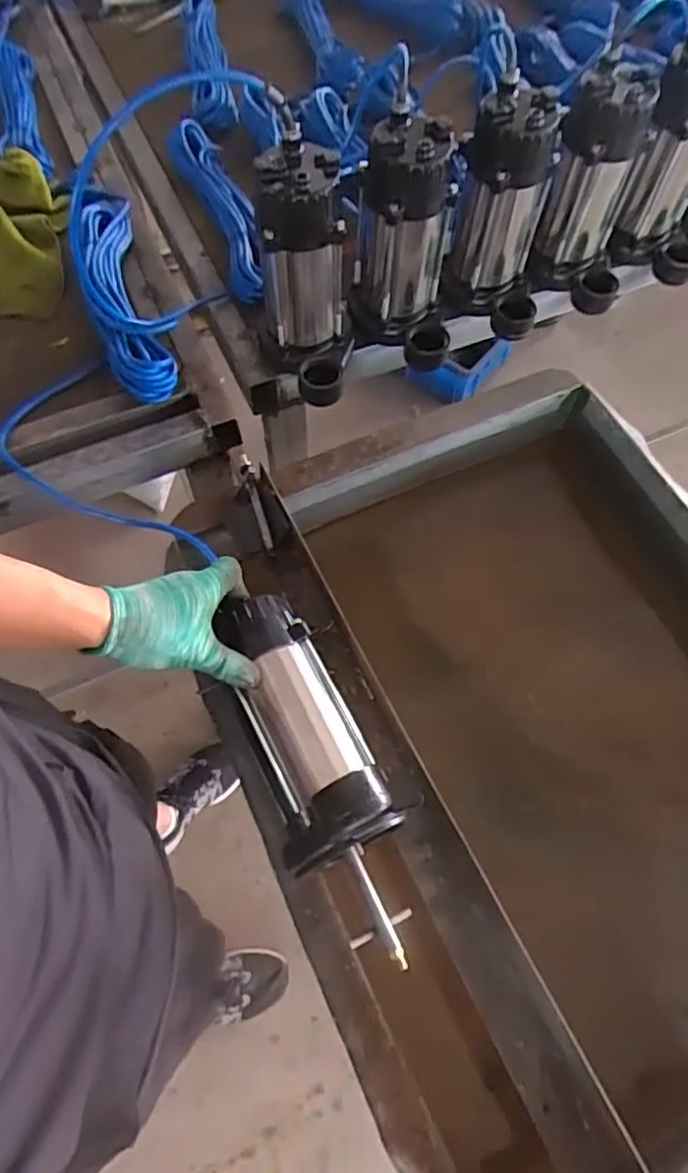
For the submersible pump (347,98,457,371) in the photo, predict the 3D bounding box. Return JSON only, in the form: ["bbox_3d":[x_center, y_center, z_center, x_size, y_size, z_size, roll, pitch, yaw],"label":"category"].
[{"bbox_3d":[0.075,-0.405,0.784,0.124,0.249,0.164,4,64,1],"label":"submersible pump"}]

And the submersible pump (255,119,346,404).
[{"bbox_3d":[-0.047,-0.339,0.742,0.103,0.232,0.148,-3,64,-3],"label":"submersible pump"}]

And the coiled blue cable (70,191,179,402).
[{"bbox_3d":[-0.306,-0.421,0.869,0.097,0.058,0.432,-19,66,-10],"label":"coiled blue cable"}]

